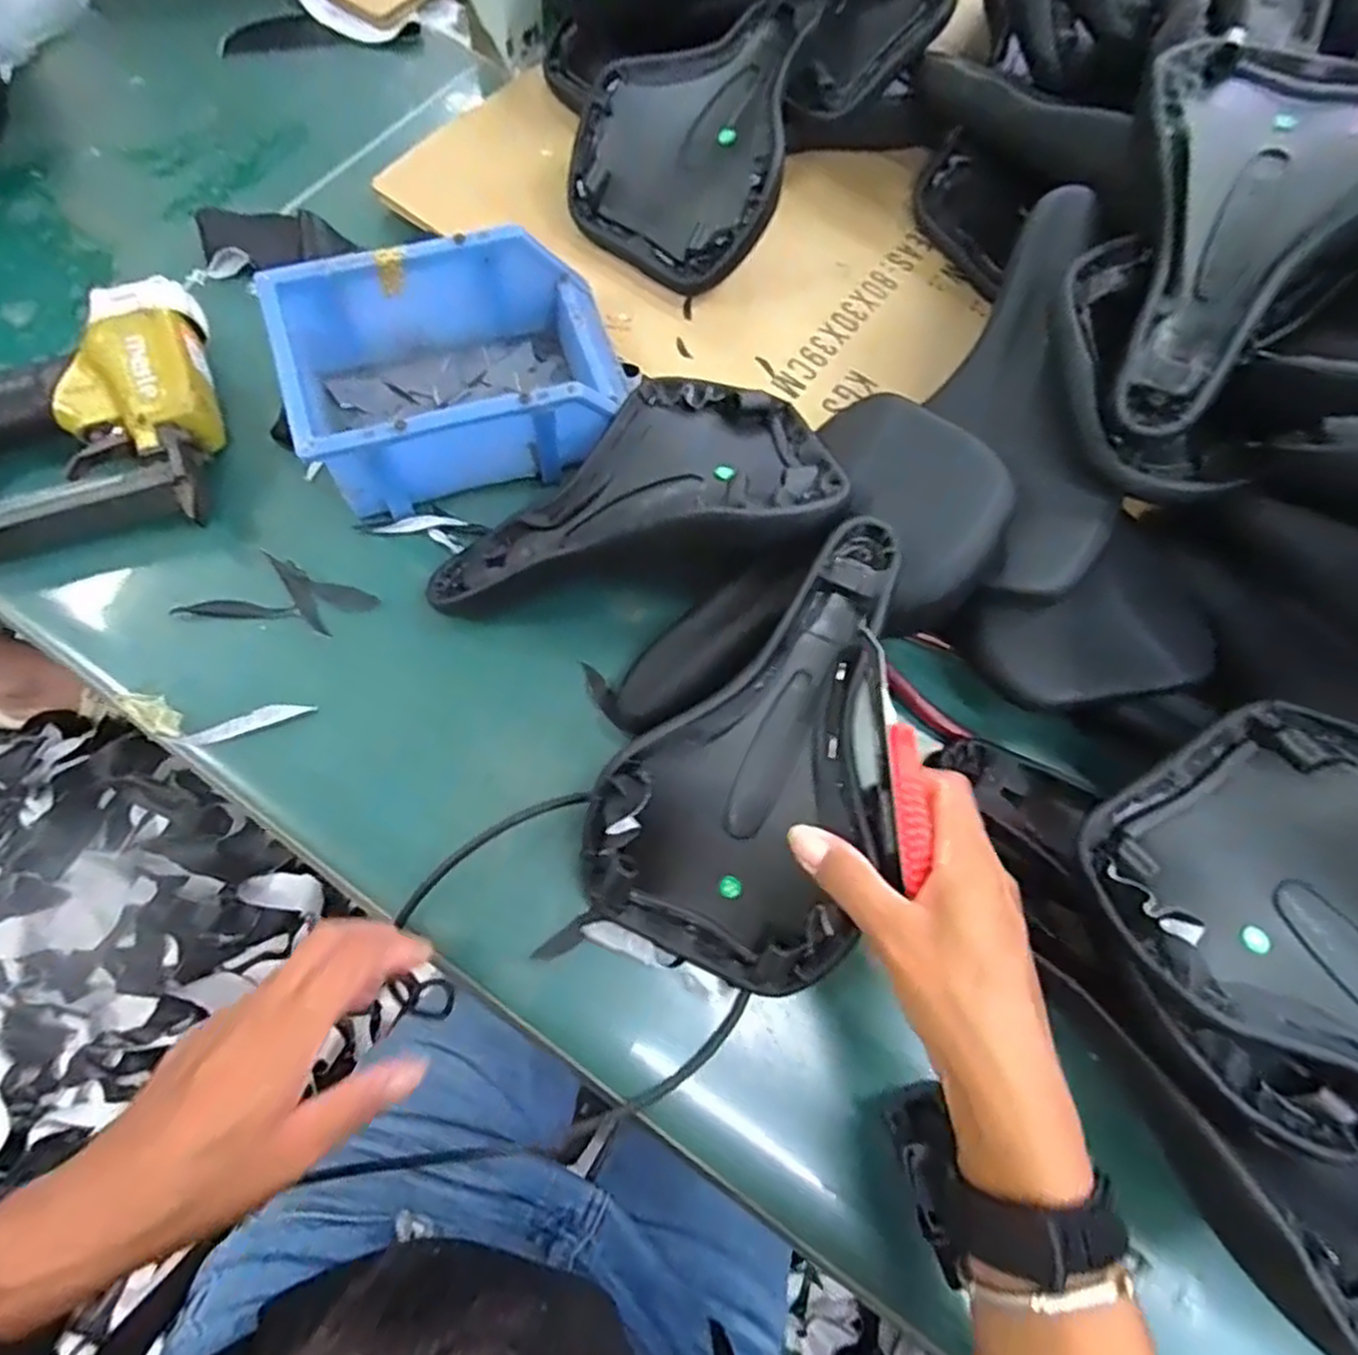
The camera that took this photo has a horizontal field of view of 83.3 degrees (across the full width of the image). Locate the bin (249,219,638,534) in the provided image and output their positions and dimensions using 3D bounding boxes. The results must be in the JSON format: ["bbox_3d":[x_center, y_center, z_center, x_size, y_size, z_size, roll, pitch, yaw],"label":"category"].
[{"bbox_3d":[-0.121,-0.174,0.431,0.169,0.074,0.113,-18,74,-8],"label":"bin"}]

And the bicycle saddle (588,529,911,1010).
[{"bbox_3d":[0.044,0.032,0.353,0.124,0.060,0.221,25,92,-1],"label":"bicycle saddle"}]

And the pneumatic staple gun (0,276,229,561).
[{"bbox_3d":[-0.361,-0.121,0.411,0.224,0.047,0.134,-19,74,-10],"label":"pneumatic staple gun"}]

